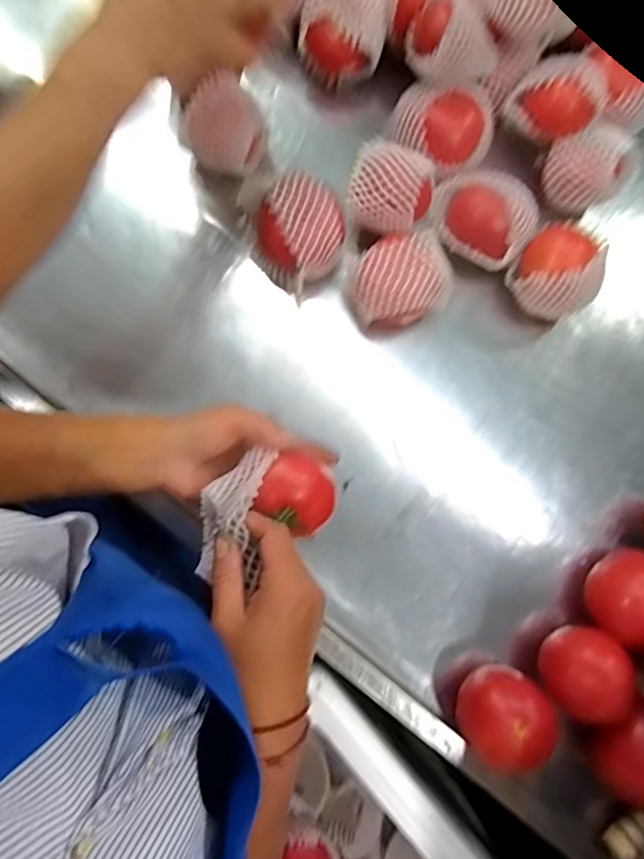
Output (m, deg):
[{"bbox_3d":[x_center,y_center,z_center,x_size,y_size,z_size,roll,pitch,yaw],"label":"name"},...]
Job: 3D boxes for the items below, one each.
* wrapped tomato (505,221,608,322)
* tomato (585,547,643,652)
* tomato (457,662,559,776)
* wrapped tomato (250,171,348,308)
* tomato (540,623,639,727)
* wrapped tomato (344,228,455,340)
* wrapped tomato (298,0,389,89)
[{"bbox_3d":[0.229,-0.149,0.530,0.079,0.079,0.079,1,81,-5],"label":"wrapped tomato"},{"bbox_3d":[0.281,0.151,0.491,0.078,0.069,0.067,-33,84,-7],"label":"tomato"},{"bbox_3d":[0.160,0.254,0.470,0.076,0.066,0.075,1,81,-5],"label":"tomato"},{"bbox_3d":[-0.017,-0.183,0.511,0.079,0.080,0.066,-43,86,-8],"label":"wrapped tomato"},{"bbox_3d":[0.236,0.219,0.479,0.071,0.062,0.074,39,81,3],"label":"tomato"},{"bbox_3d":[0.075,-0.137,0.522,0.083,0.093,0.082,1,81,-5],"label":"wrapped tomato"},{"bbox_3d":[0.023,-0.415,0.550,0.087,0.078,0.072,13,81,-1],"label":"wrapped tomato"}]

